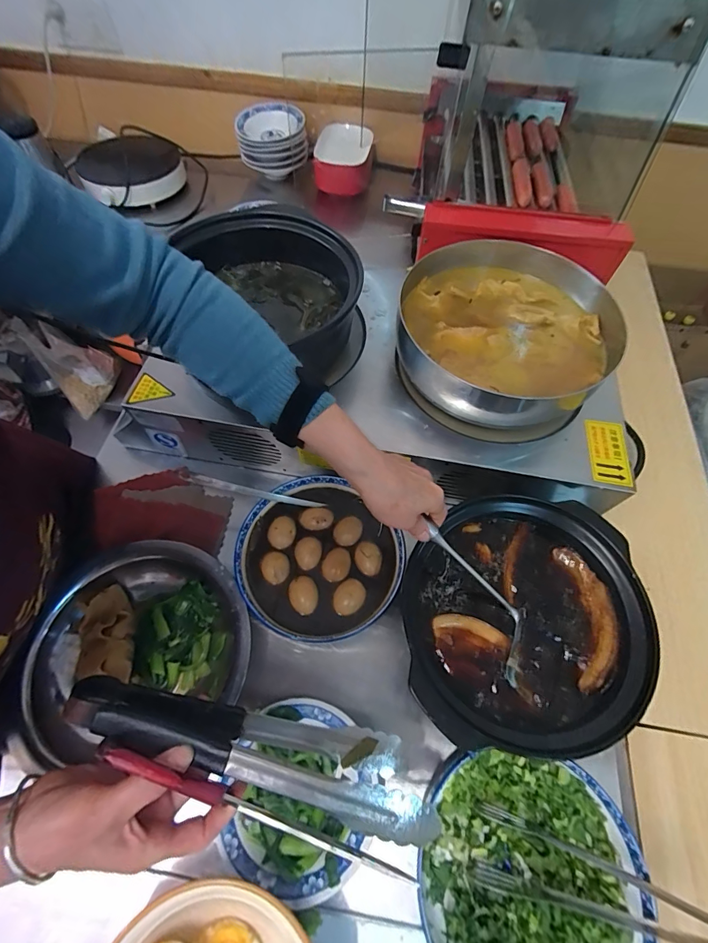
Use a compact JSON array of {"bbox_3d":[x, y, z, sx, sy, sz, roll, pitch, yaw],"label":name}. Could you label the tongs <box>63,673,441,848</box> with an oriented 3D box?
[{"bbox_3d":[-0.079,0.223,0.323,0.282,0.079,0.053,21,62,-5],"label":"tongs"}]

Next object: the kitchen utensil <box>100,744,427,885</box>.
[{"bbox_3d":[-0.068,0.247,0.281,0.240,0.024,0.011,26,63,-2],"label":"kitchen utensil"}]

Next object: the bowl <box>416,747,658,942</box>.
[{"bbox_3d":[0.174,0.414,0.398,0.206,0.068,0.204,0,61,0],"label":"bowl"}]

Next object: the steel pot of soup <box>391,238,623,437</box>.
[{"bbox_3d":[0.215,-0.197,0.569,0.295,0.102,0.282,0,61,0],"label":"steel pot of soup"}]

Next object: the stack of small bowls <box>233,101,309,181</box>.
[{"bbox_3d":[-0.204,-0.825,0.989,0.170,0.115,0.159,-10,64,-7],"label":"stack of small bowls"}]

